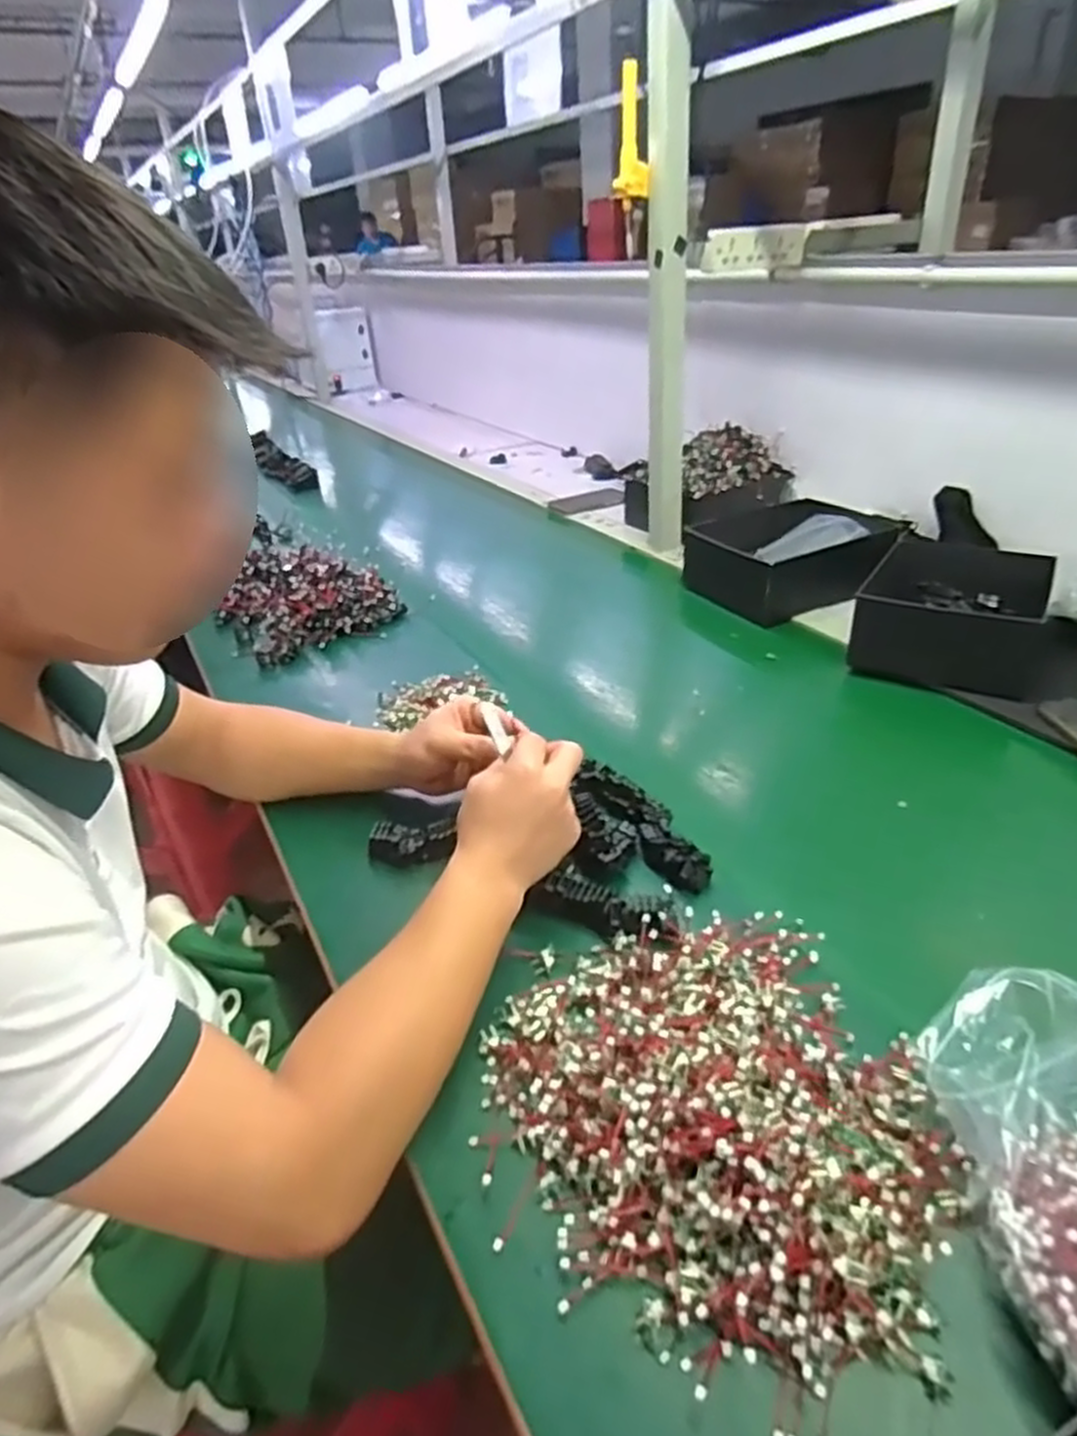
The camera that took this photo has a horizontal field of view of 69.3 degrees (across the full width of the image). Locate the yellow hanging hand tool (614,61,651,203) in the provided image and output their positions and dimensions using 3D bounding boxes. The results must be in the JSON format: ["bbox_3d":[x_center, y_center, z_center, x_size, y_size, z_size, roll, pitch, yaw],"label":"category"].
[{"bbox_3d":[0.120,-0.754,1.006,0.049,0.146,0.040,-1,32,7],"label":"yellow hanging hand tool"}]

